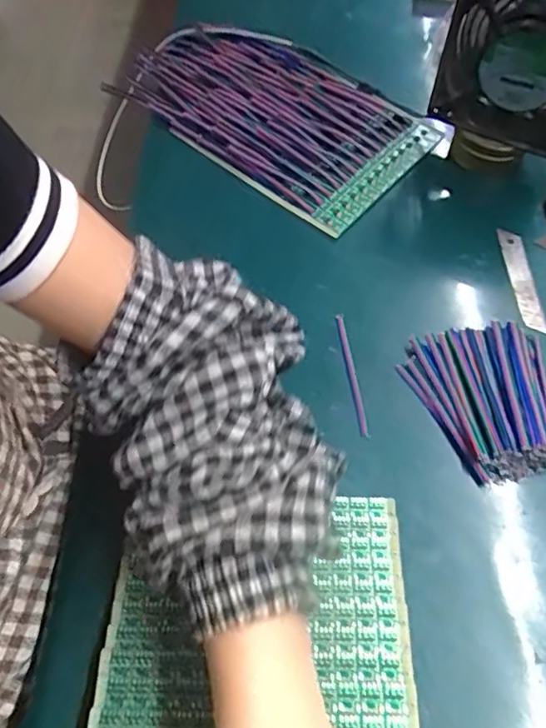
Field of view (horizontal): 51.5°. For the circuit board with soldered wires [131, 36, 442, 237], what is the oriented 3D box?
[{"bbox_3d":[-0.004,-0.237,0.536,0.282,0.016,0.152,36,70,16],"label":"circuit board with soldered wires"}]

